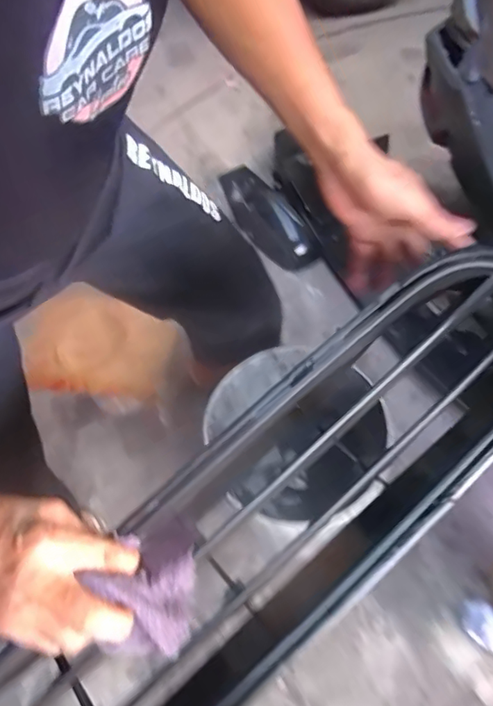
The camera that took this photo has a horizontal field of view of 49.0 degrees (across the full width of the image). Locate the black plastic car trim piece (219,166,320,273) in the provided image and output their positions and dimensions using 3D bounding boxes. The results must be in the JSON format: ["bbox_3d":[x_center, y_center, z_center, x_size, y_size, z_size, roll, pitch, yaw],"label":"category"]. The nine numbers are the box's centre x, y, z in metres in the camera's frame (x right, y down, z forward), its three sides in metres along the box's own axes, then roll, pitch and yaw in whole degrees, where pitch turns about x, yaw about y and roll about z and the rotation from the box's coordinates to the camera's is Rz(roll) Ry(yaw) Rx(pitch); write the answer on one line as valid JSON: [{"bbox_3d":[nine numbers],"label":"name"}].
[{"bbox_3d":[0.058,-0.365,1.481,0.149,0.075,0.343,-39,87,-19],"label":"black plastic car trim piece"}]

